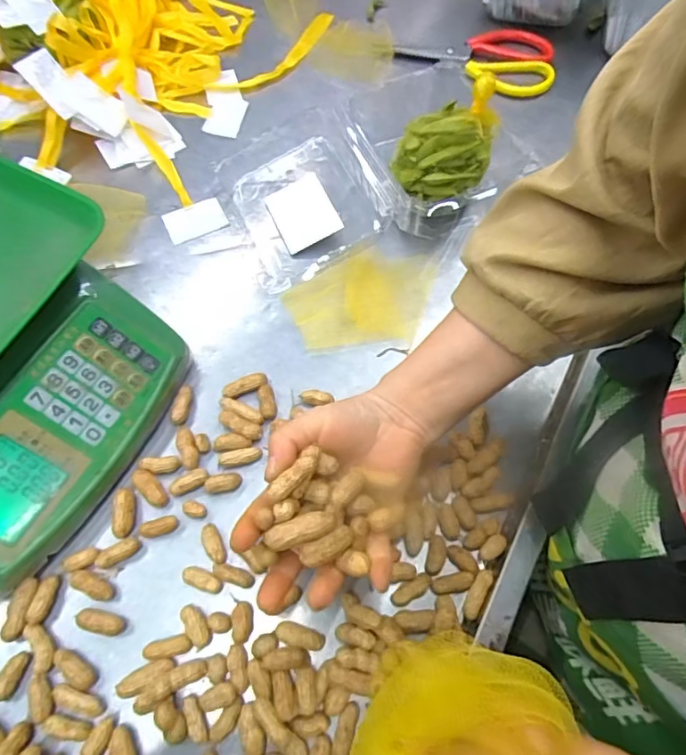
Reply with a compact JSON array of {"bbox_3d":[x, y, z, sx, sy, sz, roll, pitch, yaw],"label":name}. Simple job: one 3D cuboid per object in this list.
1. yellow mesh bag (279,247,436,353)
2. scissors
[{"bbox_3d":[0.024,-0.076,0.507,0.148,0.010,0.100,-21,68,-14],"label":"yellow mesh bag"},{"bbox_3d":[0.167,-0.410,0.656,0.197,0.016,0.101,7,64,-2],"label":"scissors"}]

